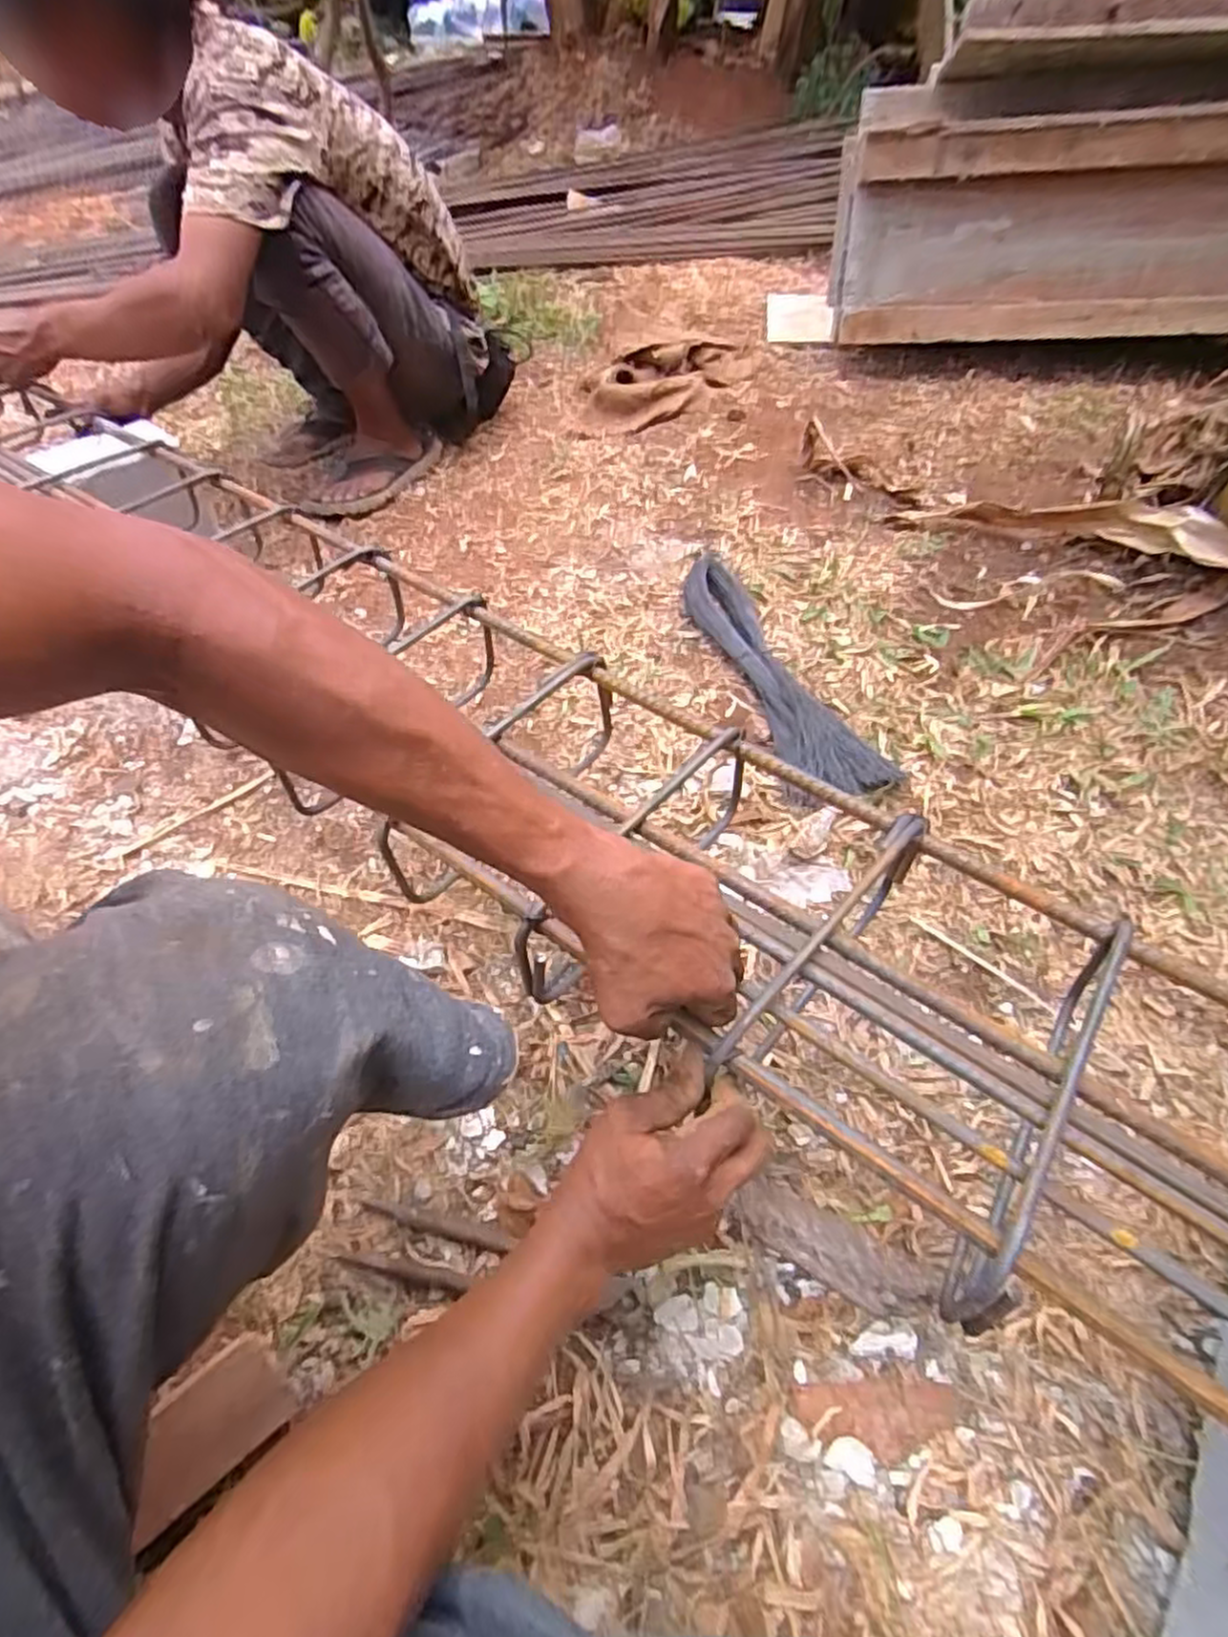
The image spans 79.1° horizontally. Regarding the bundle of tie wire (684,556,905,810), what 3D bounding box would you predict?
[{"bbox_3d":[0.175,-0.186,0.897,0.106,0.034,0.445,-17,53,-12],"label":"bundle of tie wire"}]

